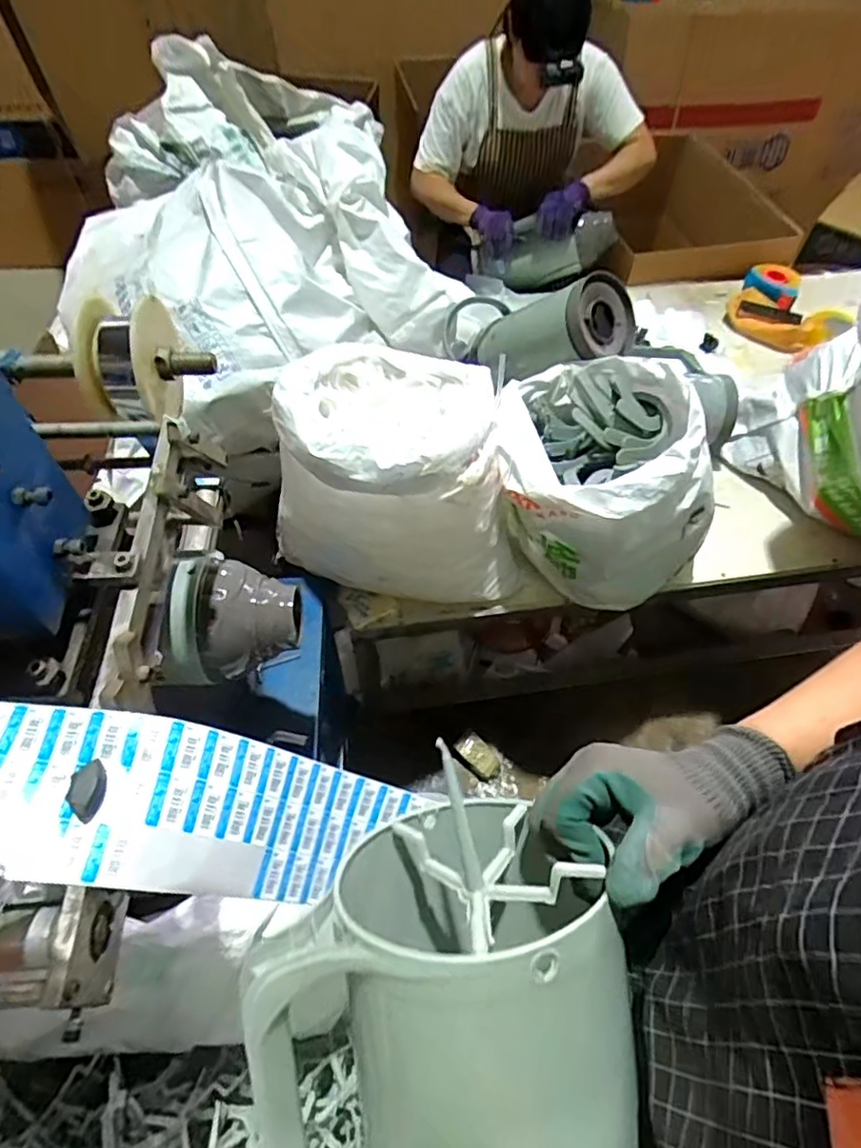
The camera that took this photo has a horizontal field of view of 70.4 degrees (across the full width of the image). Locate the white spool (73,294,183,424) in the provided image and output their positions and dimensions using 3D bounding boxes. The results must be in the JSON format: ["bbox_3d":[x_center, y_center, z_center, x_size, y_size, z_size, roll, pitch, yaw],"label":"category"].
[{"bbox_3d":[-0.321,-0.221,0.658,0.076,0.110,0.110,3,56,0],"label":"white spool"}]

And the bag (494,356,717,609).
[{"bbox_3d":[0.298,-0.179,1.106,0.364,0.319,0.369,6,56,2],"label":"bag"}]

